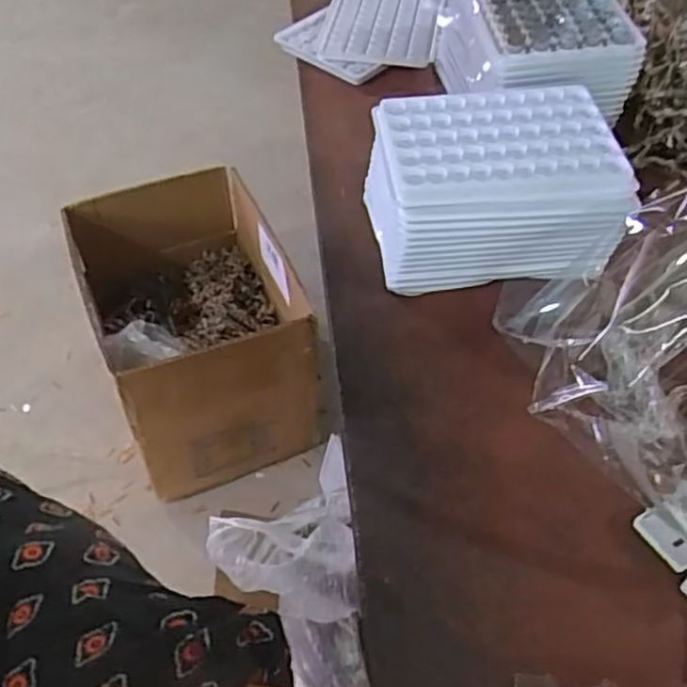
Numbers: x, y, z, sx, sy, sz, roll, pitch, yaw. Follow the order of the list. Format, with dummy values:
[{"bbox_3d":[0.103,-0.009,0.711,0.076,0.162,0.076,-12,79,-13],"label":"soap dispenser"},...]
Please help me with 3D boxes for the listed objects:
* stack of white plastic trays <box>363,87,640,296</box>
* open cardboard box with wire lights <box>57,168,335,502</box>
[{"bbox_3d":[0.082,-0.088,0.407,0.134,0.070,0.097,-3,50,-1],"label":"stack of white plastic trays"},{"bbox_3d":[-0.232,-0.039,1.149,0.291,0.271,0.452,-20,53,-15],"label":"open cardboard box with wire lights"}]

